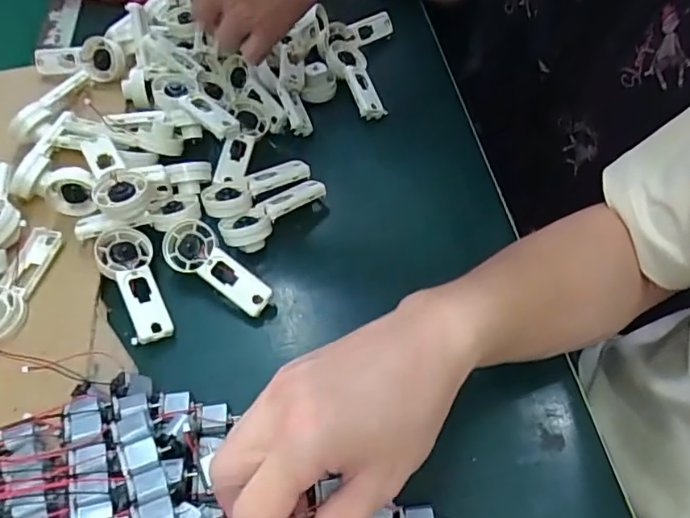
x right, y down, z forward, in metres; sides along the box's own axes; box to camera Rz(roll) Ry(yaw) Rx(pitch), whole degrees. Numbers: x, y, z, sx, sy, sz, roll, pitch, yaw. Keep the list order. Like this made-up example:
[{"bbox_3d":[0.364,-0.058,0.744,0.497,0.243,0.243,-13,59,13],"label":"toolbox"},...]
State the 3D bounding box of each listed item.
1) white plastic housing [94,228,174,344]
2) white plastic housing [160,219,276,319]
[{"bbox_3d":[-0.151,0.017,0.395,0.037,0.022,0.091,-27,58,-16],"label":"white plastic housing"},{"bbox_3d":[-0.093,0.006,0.403,0.091,0.016,0.036,38,90,16],"label":"white plastic housing"}]

